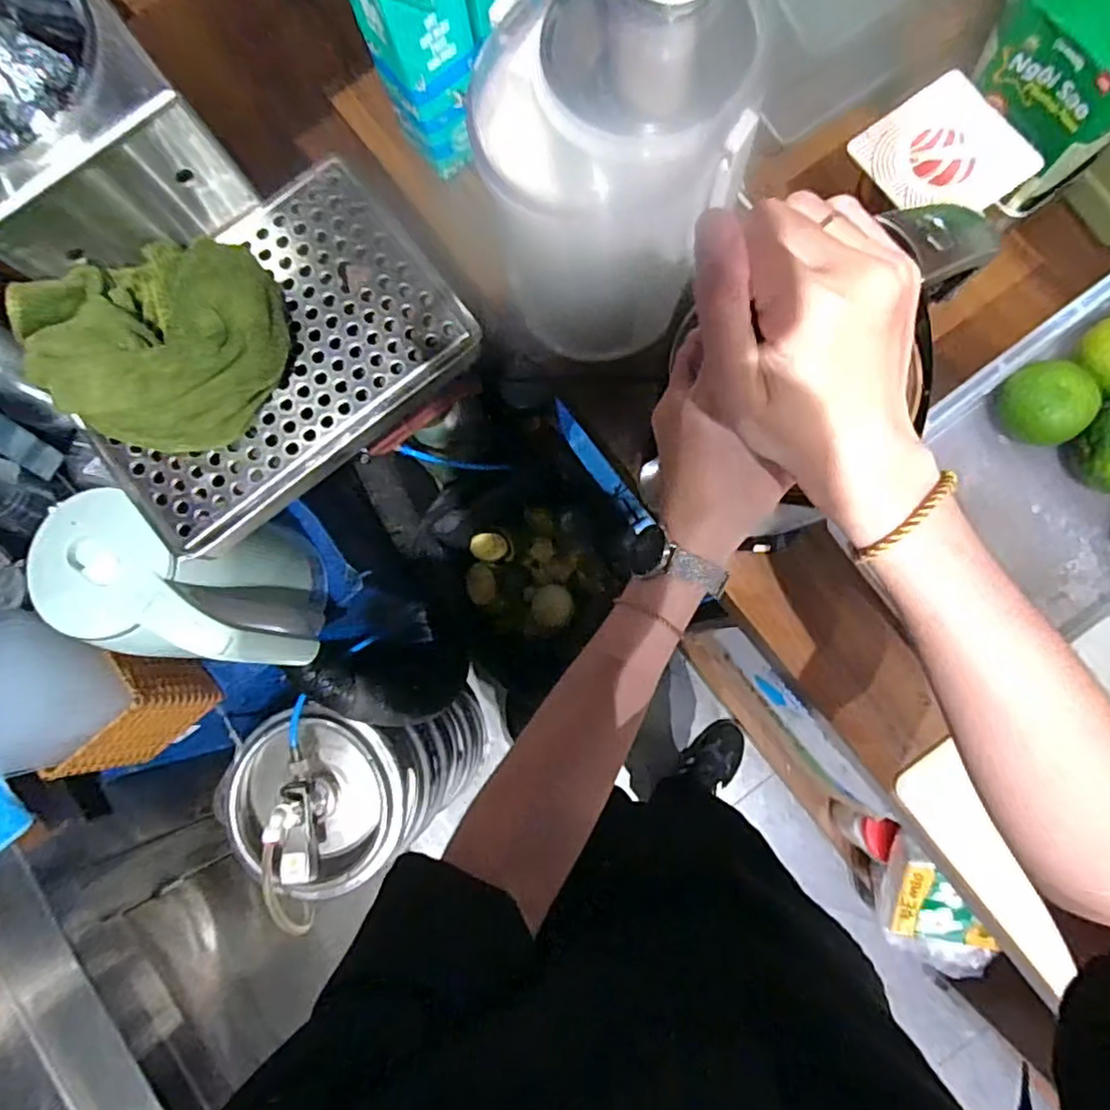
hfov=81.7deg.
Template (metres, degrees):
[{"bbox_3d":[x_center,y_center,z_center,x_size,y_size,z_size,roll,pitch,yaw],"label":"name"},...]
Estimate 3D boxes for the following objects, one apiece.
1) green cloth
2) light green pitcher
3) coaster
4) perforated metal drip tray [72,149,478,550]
[{"bbox_3d":[-0.227,-0.123,0.370,0.132,0.057,0.113,-17,82,2],"label":"green cloth"},{"bbox_3d":[-0.338,0.032,0.645,0.192,0.239,0.128,8,83,5],"label":"light green pitcher"},{"bbox_3d":[0.286,-0.295,0.473,0.097,0.009,0.100,-34,85,2],"label":"coaster"},{"bbox_3d":[-0.182,-0.126,0.406,0.234,0.025,0.149,-39,81,-1],"label":"perforated metal drip tray"}]

